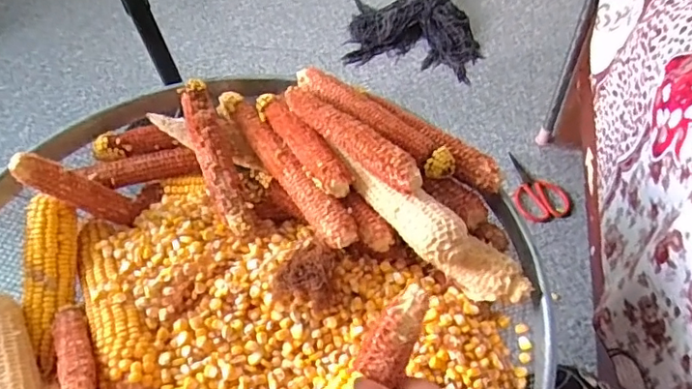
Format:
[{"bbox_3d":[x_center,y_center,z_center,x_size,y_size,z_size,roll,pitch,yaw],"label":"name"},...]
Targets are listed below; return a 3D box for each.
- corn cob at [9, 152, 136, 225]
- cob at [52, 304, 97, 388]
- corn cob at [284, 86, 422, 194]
[{"bbox_3d":[-0.251,-0.003,0.505,0.024,0.121,0.020,-35,50,16],"label":"corn cob"},{"bbox_3d":[-0.221,0.135,0.435,0.031,0.033,0.127,-20,52,-13],"label":"cob"},{"bbox_3d":[-0.001,-0.056,0.484,0.024,0.027,0.175,-35,56,-23],"label":"corn cob"}]

